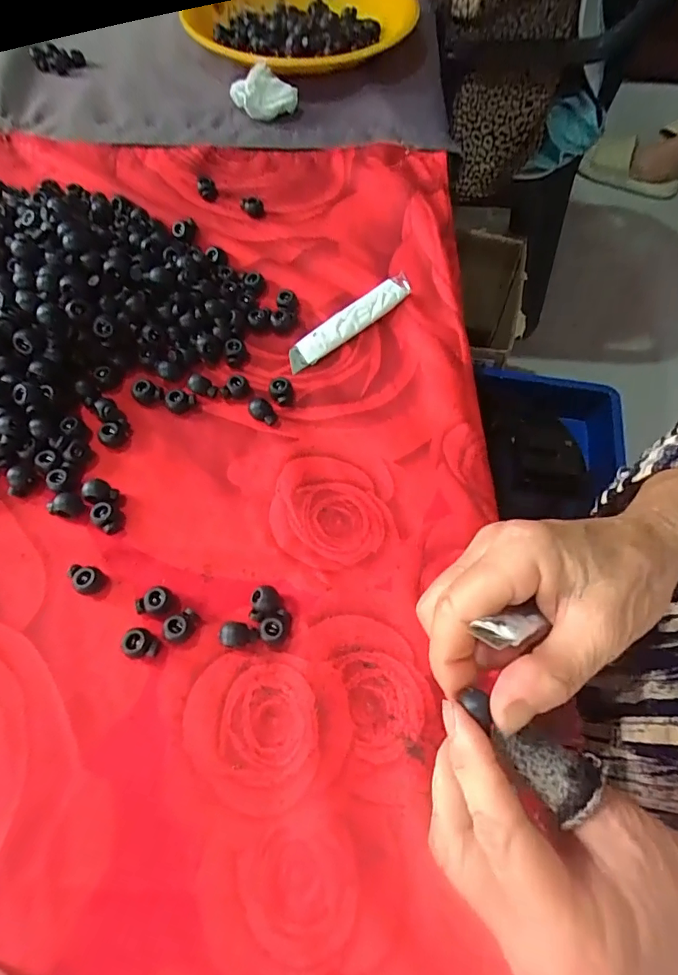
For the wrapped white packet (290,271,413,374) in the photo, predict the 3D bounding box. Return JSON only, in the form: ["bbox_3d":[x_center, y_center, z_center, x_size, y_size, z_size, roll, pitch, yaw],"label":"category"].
[{"bbox_3d":[0.008,-0.120,0.344,0.110,0.010,0.020,-39,71,-19],"label":"wrapped white packet"}]

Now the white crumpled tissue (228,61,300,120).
[{"bbox_3d":[-0.071,-0.374,0.460,0.061,0.037,0.030,-4,64,-4],"label":"white crumpled tissue"}]

